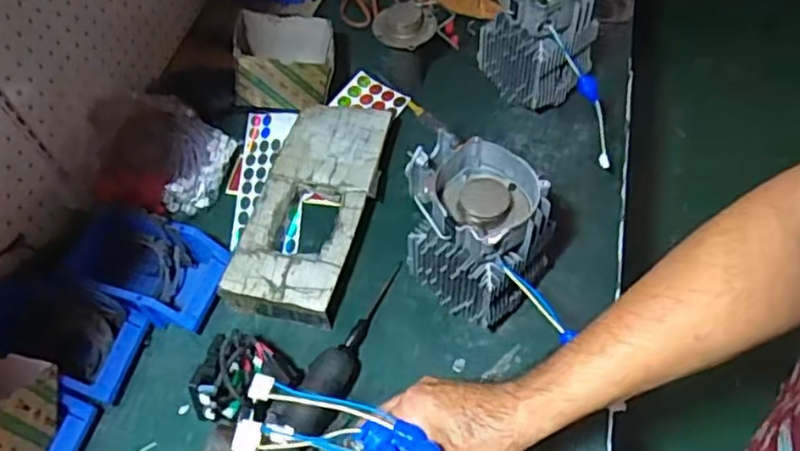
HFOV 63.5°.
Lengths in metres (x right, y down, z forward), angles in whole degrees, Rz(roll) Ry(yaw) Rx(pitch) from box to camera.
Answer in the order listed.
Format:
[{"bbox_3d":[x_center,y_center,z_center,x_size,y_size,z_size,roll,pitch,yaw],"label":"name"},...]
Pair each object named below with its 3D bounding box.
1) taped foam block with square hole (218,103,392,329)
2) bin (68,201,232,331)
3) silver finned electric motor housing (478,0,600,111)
[{"bbox_3d":[-0.112,-0.029,0.875,0.143,0.050,0.329,10,57,11],"label":"taped foam block with square hole"},{"bbox_3d":[-0.319,0.055,0.822,0.190,0.082,0.116,12,57,13],"label":"bin"},{"bbox_3d":[0.188,-0.307,0.895,0.142,0.319,0.142,-2,55,3],"label":"silver finned electric motor housing"}]

